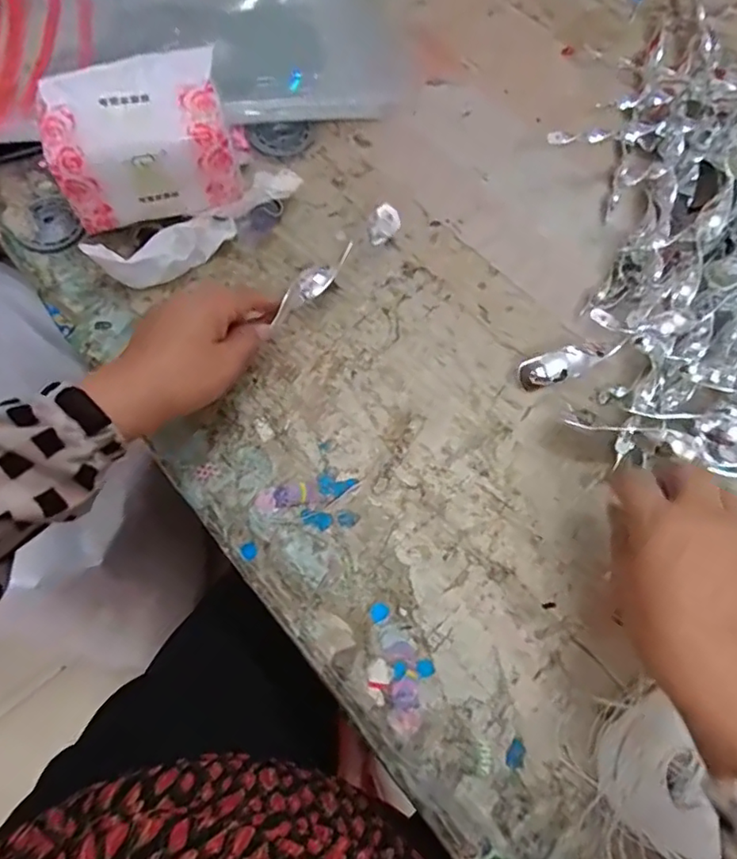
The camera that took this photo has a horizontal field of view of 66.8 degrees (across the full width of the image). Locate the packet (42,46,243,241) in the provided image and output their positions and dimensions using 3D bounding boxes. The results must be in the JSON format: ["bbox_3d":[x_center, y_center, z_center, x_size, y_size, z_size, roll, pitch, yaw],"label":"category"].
[{"bbox_3d":[-0.177,-0.228,0.450,0.133,0.088,0.091,-11,67,-7],"label":"packet"}]

